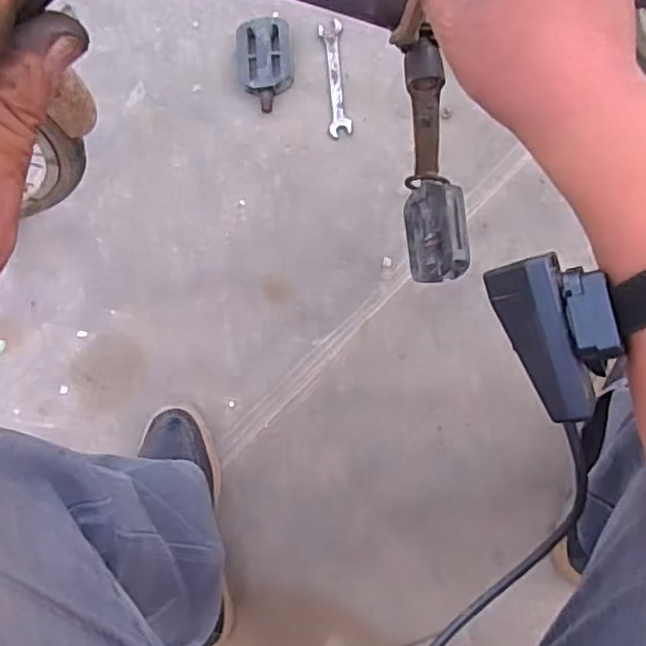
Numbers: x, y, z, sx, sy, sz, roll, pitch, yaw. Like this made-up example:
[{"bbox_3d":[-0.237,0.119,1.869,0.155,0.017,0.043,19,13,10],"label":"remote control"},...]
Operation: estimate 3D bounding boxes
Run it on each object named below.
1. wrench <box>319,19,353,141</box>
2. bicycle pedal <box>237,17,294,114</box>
[{"bbox_3d":[0.015,-0.301,0.811,0.028,0.005,0.147,-6,82,6],"label":"wrench"},{"bbox_3d":[-0.071,-0.325,0.823,0.066,0.024,0.108,-4,82,6],"label":"bicycle pedal"}]

